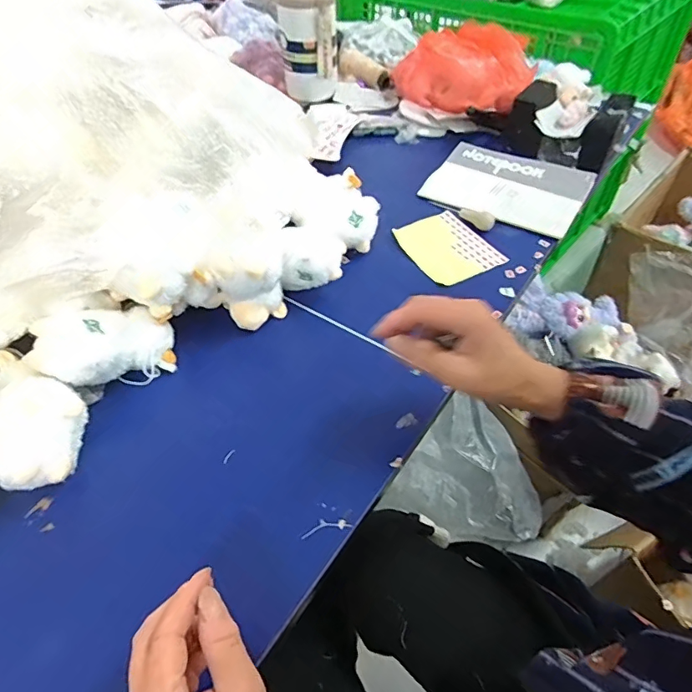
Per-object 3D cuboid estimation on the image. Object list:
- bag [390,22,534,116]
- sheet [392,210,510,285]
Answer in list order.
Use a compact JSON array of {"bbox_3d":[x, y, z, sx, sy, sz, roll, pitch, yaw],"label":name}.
[{"bbox_3d":[0.194,-0.447,0.802,0.212,0.111,0.137,17,51,15],"label":"bag"},{"bbox_3d":[0.124,-0.126,0.605,0.096,0.009,0.116,-24,52,-19],"label":"sheet"}]

